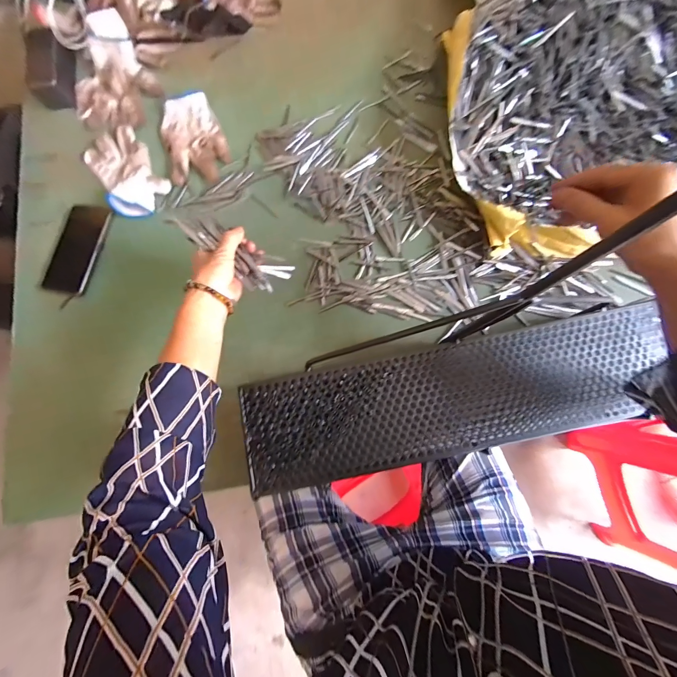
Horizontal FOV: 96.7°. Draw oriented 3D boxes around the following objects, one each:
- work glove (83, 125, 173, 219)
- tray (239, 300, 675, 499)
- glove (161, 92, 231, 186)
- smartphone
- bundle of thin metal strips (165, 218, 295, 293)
[{"bbox_3d":[-0.378,-0.301,0.529,0.102,0.035,0.189,-36,80,-7],"label":"work glove"},{"bbox_3d":[0.154,0.076,0.395,0.553,0.026,0.139,-12,80,-1],"label":"tray"},{"bbox_3d":[-0.266,-0.370,0.552,0.109,0.015,0.176,-17,78,-3],"label":"glove"},{"bbox_3d":[-0.442,-0.154,0.515,0.081,0.013,0.157,10,78,3],"label":"smartphone"},{"bbox_3d":[-0.142,-0.116,0.411,0.163,0.028,0.060,30,81,-24],"label":"bundle of thin metal strips"}]

